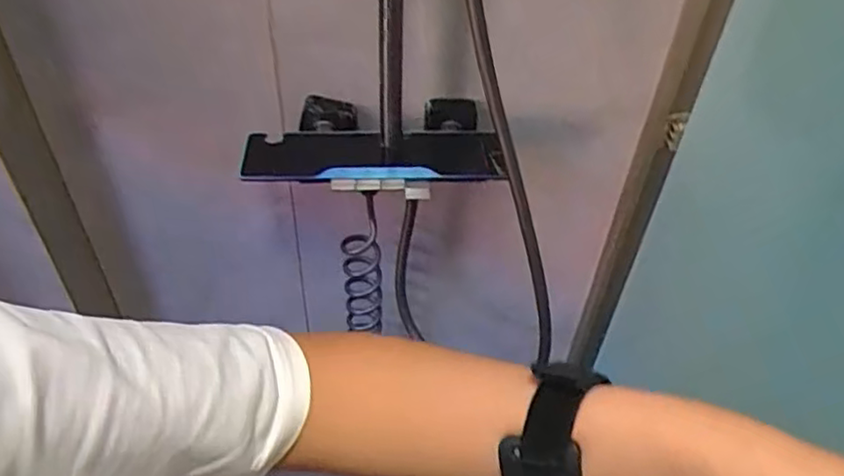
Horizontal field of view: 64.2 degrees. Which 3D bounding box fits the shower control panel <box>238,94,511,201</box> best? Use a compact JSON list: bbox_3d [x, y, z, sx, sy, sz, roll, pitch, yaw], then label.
[{"bbox_3d":[-0.050,-0.095,0.736,0.271,0.055,0.130,-1,45,-4],"label":"shower control panel"}]

